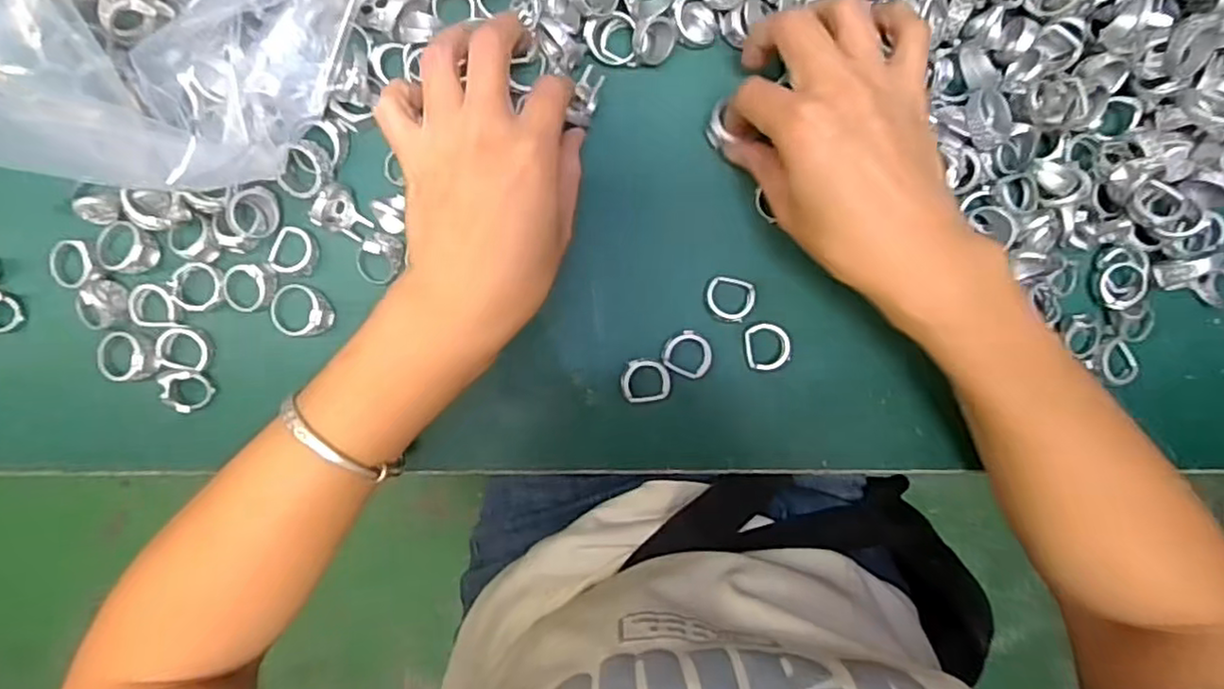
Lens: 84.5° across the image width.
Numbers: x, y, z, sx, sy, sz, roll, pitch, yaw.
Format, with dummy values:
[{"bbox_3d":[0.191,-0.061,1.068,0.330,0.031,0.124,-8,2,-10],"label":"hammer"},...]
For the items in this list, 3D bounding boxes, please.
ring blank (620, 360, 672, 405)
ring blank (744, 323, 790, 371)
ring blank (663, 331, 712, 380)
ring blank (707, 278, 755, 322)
[{"bbox_3d":[0.017,0.019,0.338,0.024,0.005,0.023,-3,93,-2],"label":"ring blank"},{"bbox_3d":[0.079,0.001,0.337,0.022,0.004,0.024,-4,93,-2],"label":"ring blank"},{"bbox_3d":[0.039,0.005,0.337,0.024,0.006,0.021,27,92,-4],"label":"ring blank"},{"bbox_3d":[0.060,-0.022,0.337,0.024,0.005,0.021,11,93,-3],"label":"ring blank"}]

